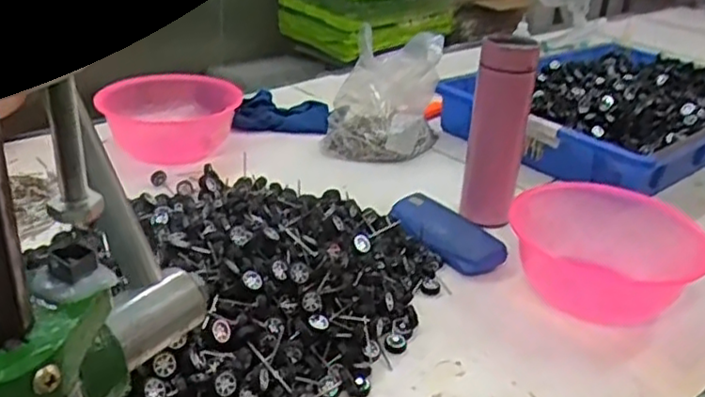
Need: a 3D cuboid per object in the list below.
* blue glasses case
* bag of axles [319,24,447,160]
[{"bbox_3d":[0.101,0.040,0.786,0.068,0.029,0.155,-16,33,-34],"label":"blue glasses case"},{"bbox_3d":[0.049,-0.163,1.057,0.168,0.145,0.210,5,27,1],"label":"bag of axles"}]

